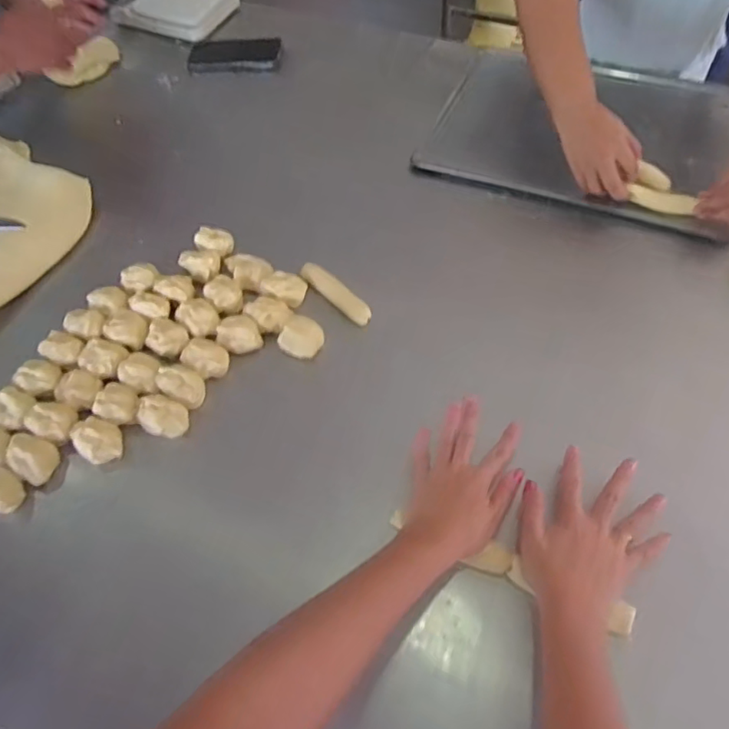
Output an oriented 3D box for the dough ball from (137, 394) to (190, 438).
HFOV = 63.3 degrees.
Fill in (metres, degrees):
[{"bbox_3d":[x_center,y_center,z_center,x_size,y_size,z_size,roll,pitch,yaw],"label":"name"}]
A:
[{"bbox_3d":[-0.225,0.058,0.662,0.046,0.036,0.044,-2,57,4],"label":"dough ball"}]

